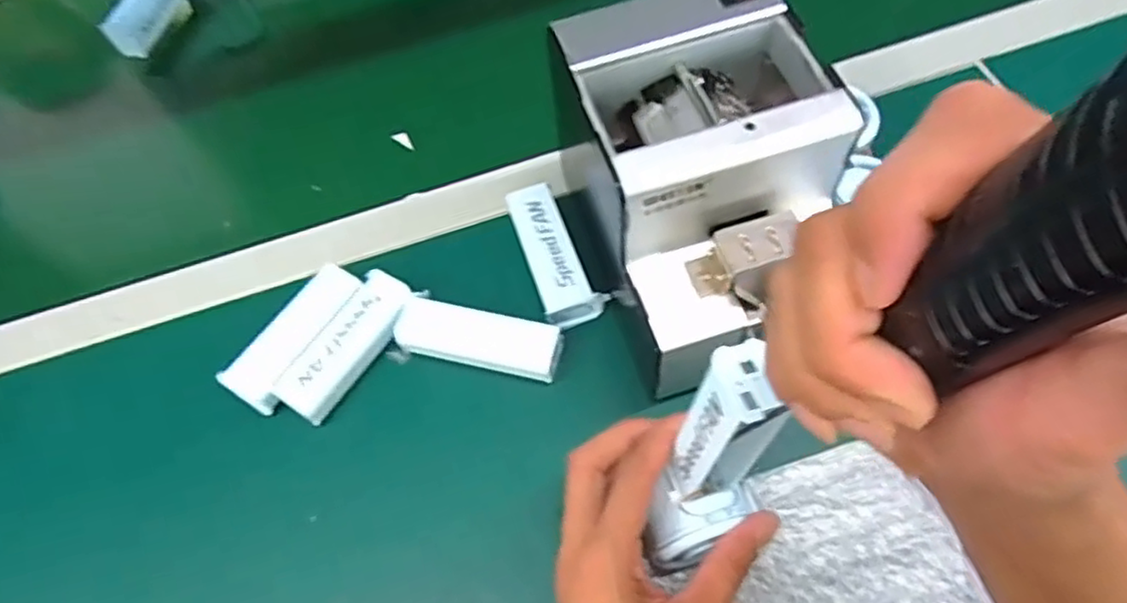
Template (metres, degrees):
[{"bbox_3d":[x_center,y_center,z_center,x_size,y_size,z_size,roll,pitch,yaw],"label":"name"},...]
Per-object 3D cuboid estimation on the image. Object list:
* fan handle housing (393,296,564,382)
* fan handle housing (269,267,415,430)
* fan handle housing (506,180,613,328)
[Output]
[{"bbox_3d":[-0.053,0.024,0.421,0.101,0.020,0.033,11,64,11],"label":"fan handle housing"},{"bbox_3d":[-0.137,0.028,0.436,0.037,0.020,0.101,28,68,18],"label":"fan handle housing"},{"bbox_3d":[-0.008,-0.033,0.455,0.037,0.024,0.106,-22,62,-7],"label":"fan handle housing"}]

